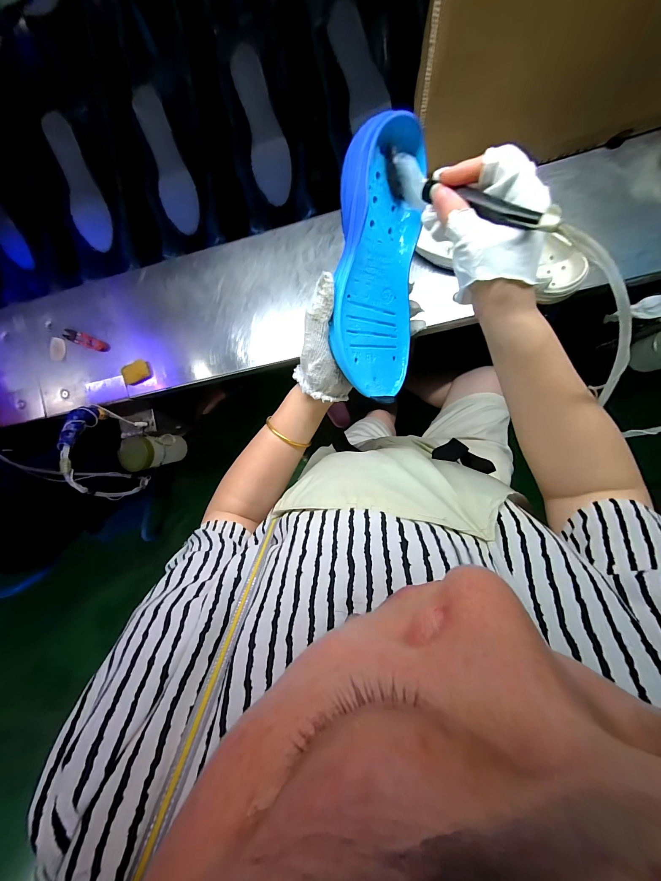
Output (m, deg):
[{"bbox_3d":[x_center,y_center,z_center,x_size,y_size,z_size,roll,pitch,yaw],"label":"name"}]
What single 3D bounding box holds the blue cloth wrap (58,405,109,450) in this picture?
[{"bbox_3d":[-0.451,-0.033,0.553,0.023,0.136,0.041,-30,119,5],"label":"blue cloth wrap"}]

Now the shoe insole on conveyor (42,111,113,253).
[{"bbox_3d":[-0.490,-0.499,0.601,0.066,0.015,0.213,-9,112,-11],"label":"shoe insole on conveyor"}]

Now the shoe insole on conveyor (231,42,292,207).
[{"bbox_3d":[-0.120,-0.555,0.548,0.069,0.011,0.211,-11,117,6],"label":"shoe insole on conveyor"}]

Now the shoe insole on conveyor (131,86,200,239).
[{"bbox_3d":[-0.304,-0.516,0.574,0.065,0.011,0.206,-8,117,7],"label":"shoe insole on conveyor"}]

